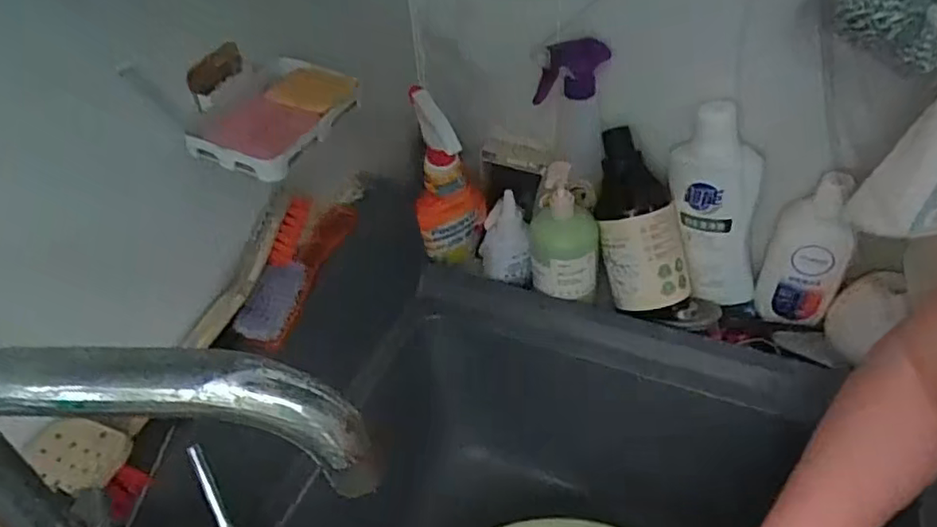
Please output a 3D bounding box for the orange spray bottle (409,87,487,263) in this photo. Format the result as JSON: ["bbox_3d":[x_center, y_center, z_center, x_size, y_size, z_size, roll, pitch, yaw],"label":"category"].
[{"bbox_3d":[-0.021,-0.082,0.704,0.077,0.226,0.078,-7,42,-3],"label":"orange spray bottle"}]

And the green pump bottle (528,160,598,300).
[{"bbox_3d":[0.106,-0.031,0.688,0.072,0.153,0.064,2,43,7],"label":"green pump bottle"}]

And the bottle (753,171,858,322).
[{"bbox_3d":[0.356,-0.016,0.651,0.073,0.174,0.051,18,47,23],"label":"bottle"}]

